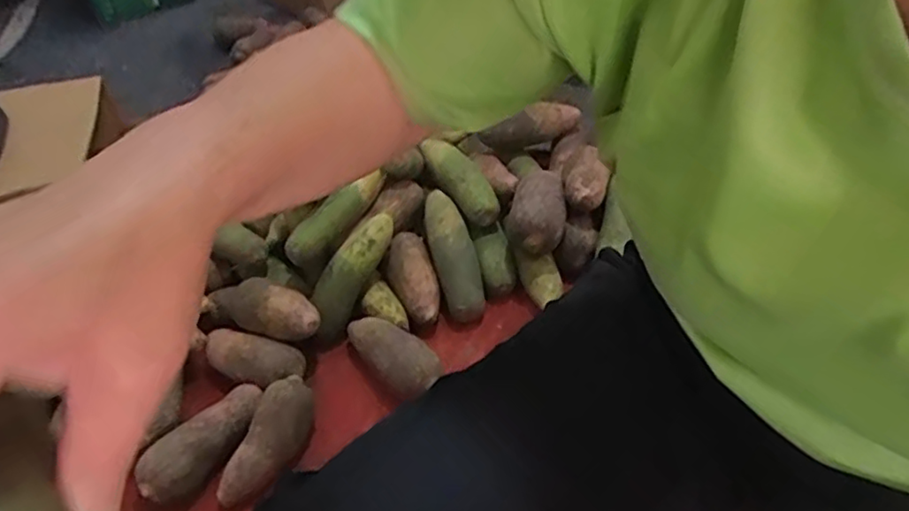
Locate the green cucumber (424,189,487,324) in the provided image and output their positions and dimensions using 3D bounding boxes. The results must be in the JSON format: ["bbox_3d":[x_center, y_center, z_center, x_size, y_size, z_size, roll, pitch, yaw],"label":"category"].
[{"bbox_3d":[-0.003,-0.004,0.897,0.059,0.072,0.187,-14,62,-9],"label":"green cucumber"}]

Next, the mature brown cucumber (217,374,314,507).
[{"bbox_3d":[-0.217,0.216,0.747,0.061,0.056,0.151,12,47,18],"label":"mature brown cucumber"}]

